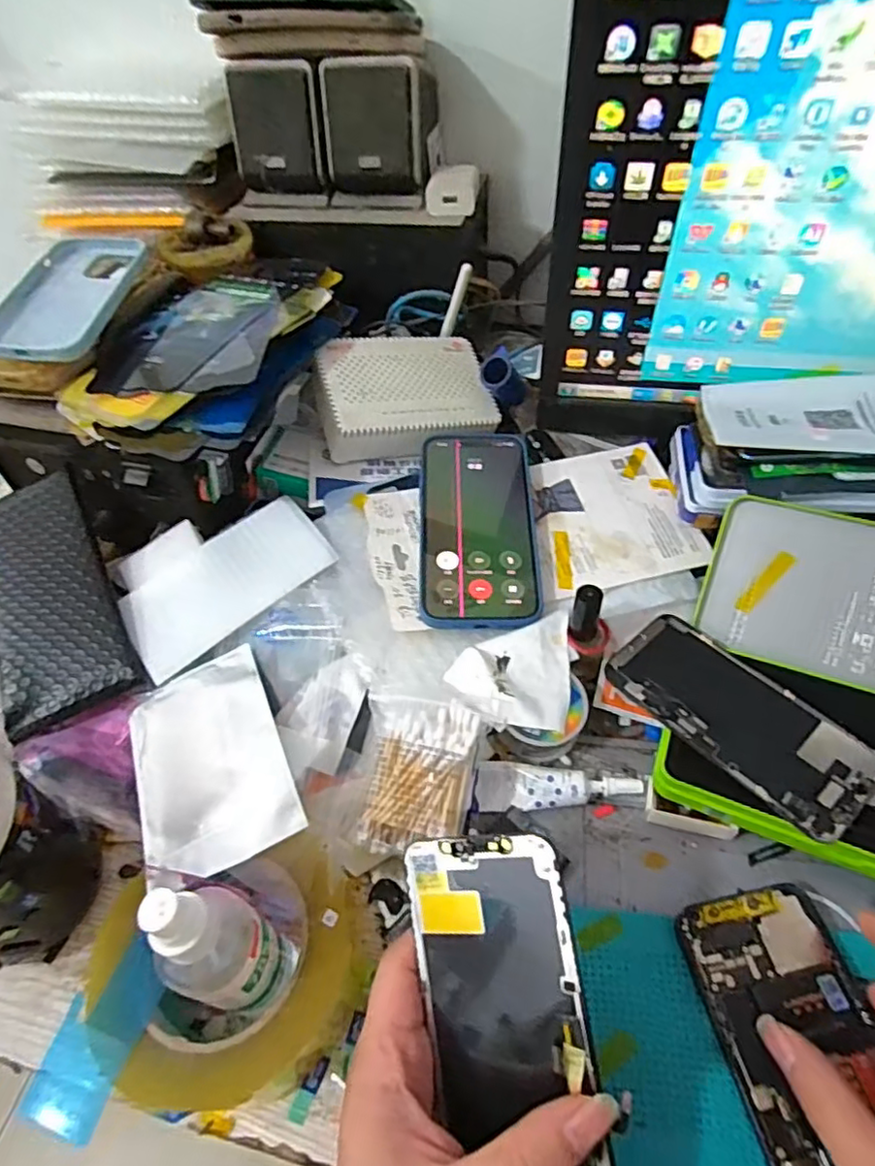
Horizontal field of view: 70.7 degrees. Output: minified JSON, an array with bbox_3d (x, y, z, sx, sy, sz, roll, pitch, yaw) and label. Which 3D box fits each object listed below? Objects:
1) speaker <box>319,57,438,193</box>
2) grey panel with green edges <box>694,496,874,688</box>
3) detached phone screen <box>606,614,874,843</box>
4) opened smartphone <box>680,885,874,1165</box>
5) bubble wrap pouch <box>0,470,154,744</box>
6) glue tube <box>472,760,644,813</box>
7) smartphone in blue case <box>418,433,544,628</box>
[{"bbox_3d":[-0.049,-0.394,0.530,0.087,0.091,0.090,3,50,7],"label":"speaker"},{"bbox_3d":[0.269,0.014,0.376,0.192,0.008,0.097,16,95,19],"label":"grey panel with green edges"},{"bbox_3d":[0.173,0.074,0.355,0.068,0.011,0.143,-34,54,-23],"label":"detached phone screen"},{"bbox_3d":[0.172,0.218,0.275,0.072,0.007,0.147,-11,50,-5],"label":"opened smartphone"},{"bbox_3d":[-0.266,0.008,0.420,0.086,0.012,0.180,-28,68,-4],"label":"bubble wrap pouch"},{"bbox_3d":[0.070,0.121,0.364,0.095,0.014,0.027,2,50,6],"label":"glue tube"},{"bbox_3d":[0.029,-0.045,0.441,0.081,0.006,0.165,1,59,0],"label":"smartphone in blue case"}]

